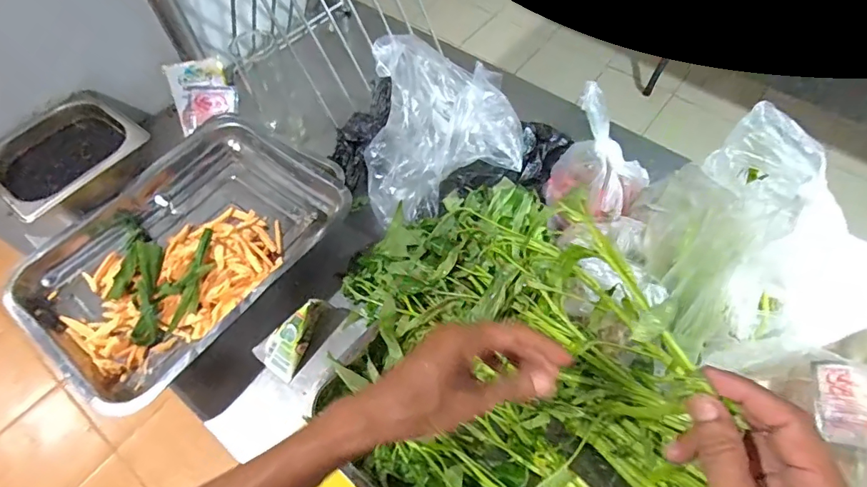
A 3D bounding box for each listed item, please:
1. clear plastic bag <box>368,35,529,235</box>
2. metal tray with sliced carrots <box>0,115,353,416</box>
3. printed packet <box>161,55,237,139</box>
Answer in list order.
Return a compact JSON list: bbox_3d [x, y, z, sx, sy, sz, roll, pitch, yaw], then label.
[{"bbox_3d":[0.017,-0.161,0.659,0.208,0.097,0.255,2,55,3],"label":"clear plastic bag"},{"bbox_3d":[-0.296,0.000,0.578,0.258,0.055,0.357,30,61,21],"label":"metal tray with sliced carrots"},{"bbox_3d":[-0.352,-0.229,0.719,0.089,0.096,0.026,-24,14,-18],"label":"printed packet"}]

